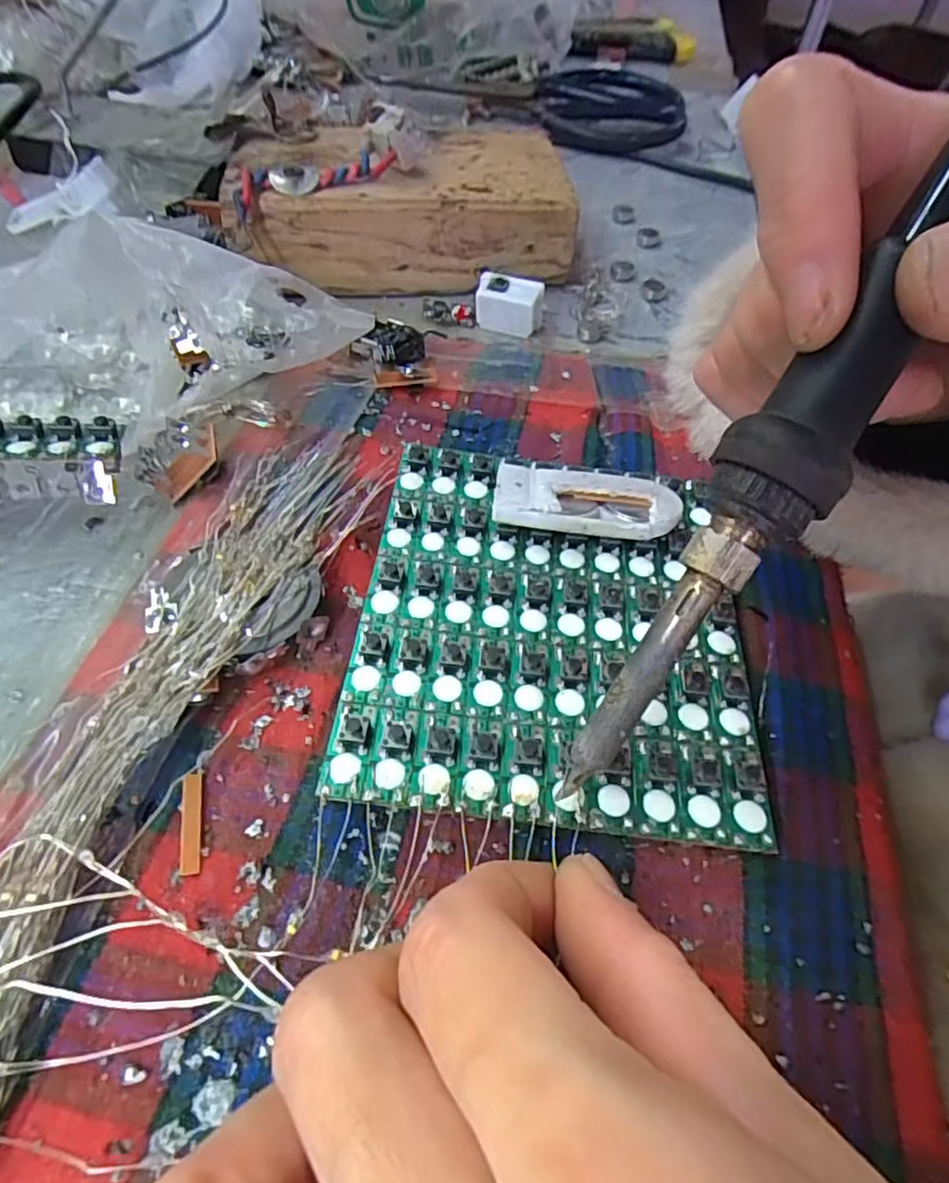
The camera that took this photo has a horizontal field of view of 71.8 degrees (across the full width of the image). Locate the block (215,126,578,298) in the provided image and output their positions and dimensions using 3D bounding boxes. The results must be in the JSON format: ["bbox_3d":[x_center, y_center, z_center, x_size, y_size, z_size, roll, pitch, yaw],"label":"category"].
[{"bbox_3d":[-0.030,-0.165,0.287,0.141,0.043,0.075,-5,53,-6],"label":"block"}]

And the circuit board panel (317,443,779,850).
[{"bbox_3d":[0.020,0.006,0.164,0.092,0.005,0.102,6,53,1],"label":"circuit board panel"}]

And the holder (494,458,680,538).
[{"bbox_3d":[0.031,-0.026,0.180,0.049,0.005,0.026,10,49,4],"label":"holder"}]

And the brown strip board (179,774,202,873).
[{"bbox_3d":[-0.061,0.049,0.142,0.004,0.004,0.022,-9,53,-9],"label":"brown strip board"}]

